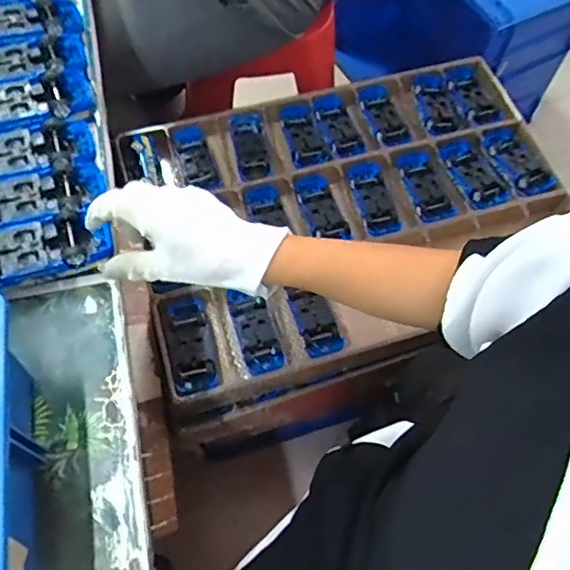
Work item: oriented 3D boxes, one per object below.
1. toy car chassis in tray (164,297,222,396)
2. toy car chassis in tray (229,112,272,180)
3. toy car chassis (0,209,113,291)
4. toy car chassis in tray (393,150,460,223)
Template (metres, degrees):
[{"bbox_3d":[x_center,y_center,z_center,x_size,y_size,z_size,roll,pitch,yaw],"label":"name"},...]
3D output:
[{"bbox_3d":[-0.126,0.083,0.750,0.058,0.034,0.137,-13,65,-7],"label":"toy car chassis in tray"},{"bbox_3d":[-0.055,-0.226,0.907,0.051,0.022,0.127,-11,65,-6],"label":"toy car chassis in tray"},{"bbox_3d":[-0.225,-0.029,0.499,0.135,0.026,0.053,-12,65,-11],"label":"toy car chassis"},{"bbox_3d":[0.220,-0.158,0.880,0.060,0.020,0.135,-13,65,-7],"label":"toy car chassis in tray"}]

